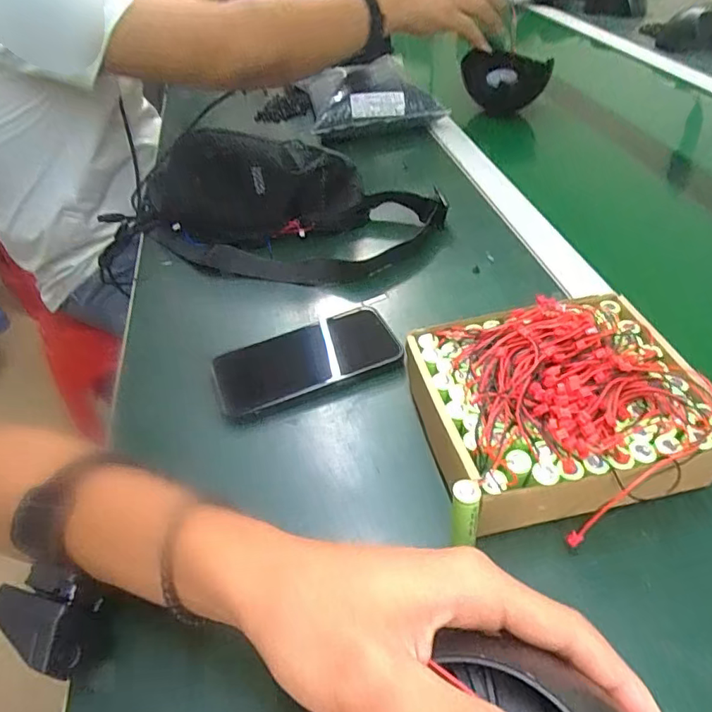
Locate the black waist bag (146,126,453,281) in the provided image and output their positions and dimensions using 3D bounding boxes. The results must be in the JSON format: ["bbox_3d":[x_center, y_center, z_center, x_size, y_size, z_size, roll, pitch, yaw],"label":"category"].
[{"bbox_3d":[-0.095,-0.158,0.532,0.355,0.094,0.134,7,46,12],"label":"black waist bag"}]

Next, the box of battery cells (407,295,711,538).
[{"bbox_3d":[0.125,0.032,0.332,0.172,0.074,0.146,-10,45,-4],"label":"box of battery cells"}]

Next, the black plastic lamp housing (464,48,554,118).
[{"bbox_3d":[0.217,-0.400,0.775,0.136,0.090,0.041,33,56,32],"label":"black plastic lamp housing"}]

